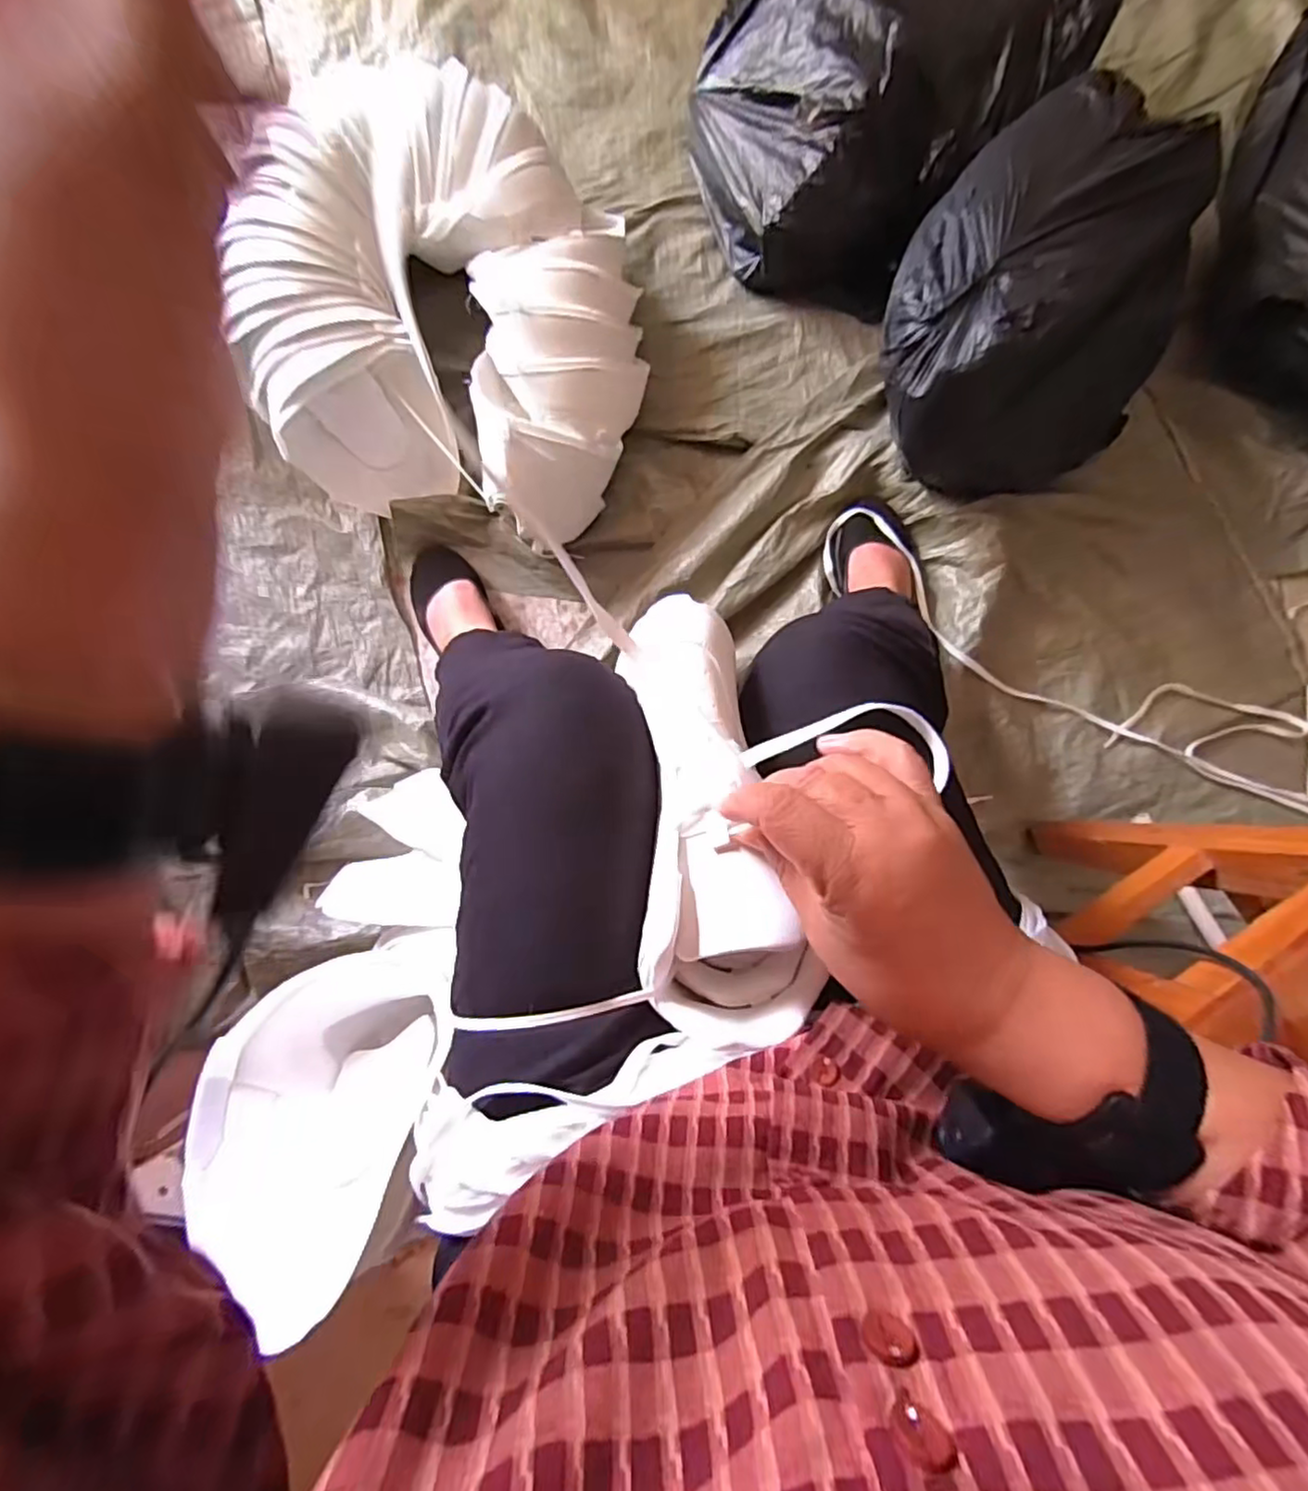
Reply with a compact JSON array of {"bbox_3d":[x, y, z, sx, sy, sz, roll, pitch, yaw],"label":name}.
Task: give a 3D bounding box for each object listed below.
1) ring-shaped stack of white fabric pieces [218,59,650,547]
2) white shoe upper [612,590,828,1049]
[{"bbox_3d":[-0.218,-0.495,0.773,0.415,0.168,0.449,14,87,1],"label":"ring-shaped stack of white fabric pieces"},{"bbox_3d":[0.029,0.033,0.356,0.087,0.074,0.236,-8,84,-1],"label":"white shoe upper"}]

